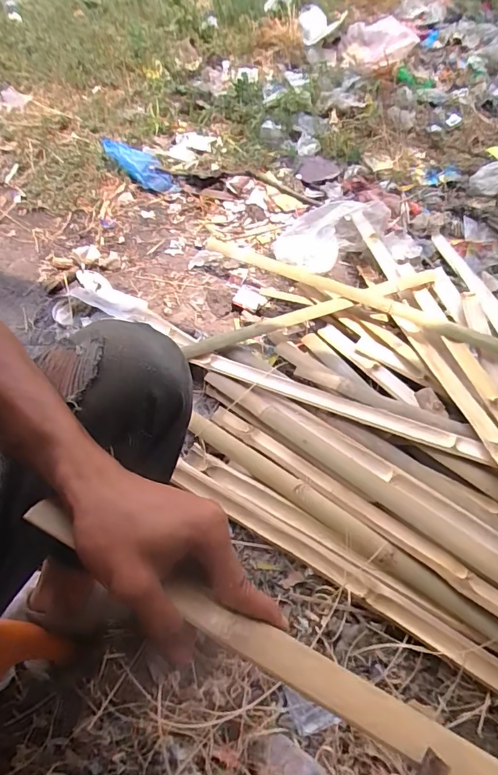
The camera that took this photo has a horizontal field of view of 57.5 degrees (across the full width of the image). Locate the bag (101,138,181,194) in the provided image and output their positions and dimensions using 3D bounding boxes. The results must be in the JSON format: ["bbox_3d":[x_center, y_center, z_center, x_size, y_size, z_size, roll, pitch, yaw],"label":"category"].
[{"bbox_3d":[-0.323,-0.643,1.329,0.263,0.047,0.089,34,56,-4],"label":"bag"}]

